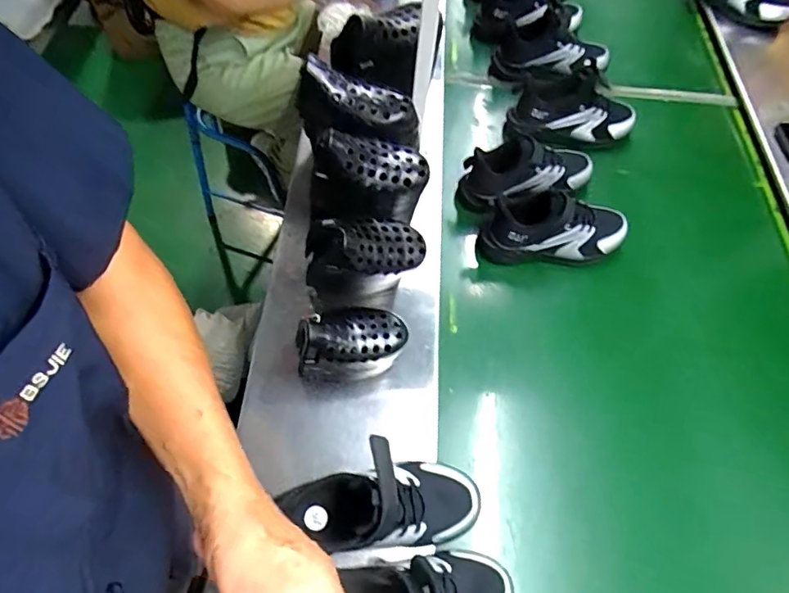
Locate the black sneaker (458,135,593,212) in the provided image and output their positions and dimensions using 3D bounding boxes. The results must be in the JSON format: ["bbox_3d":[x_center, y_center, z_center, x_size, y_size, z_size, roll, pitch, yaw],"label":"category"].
[{"bbox_3d":[0.217,-0.198,0.794,0.215,0.099,0.086,-19,64,-13],"label":"black sneaker"}]

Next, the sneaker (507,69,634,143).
[{"bbox_3d":[0.312,-0.327,0.865,0.210,0.105,0.084,16,62,6],"label":"sneaker"}]

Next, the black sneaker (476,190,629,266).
[{"bbox_3d":[0.242,-0.106,0.734,0.212,0.099,0.074,-5,62,-5],"label":"black sneaker"}]

